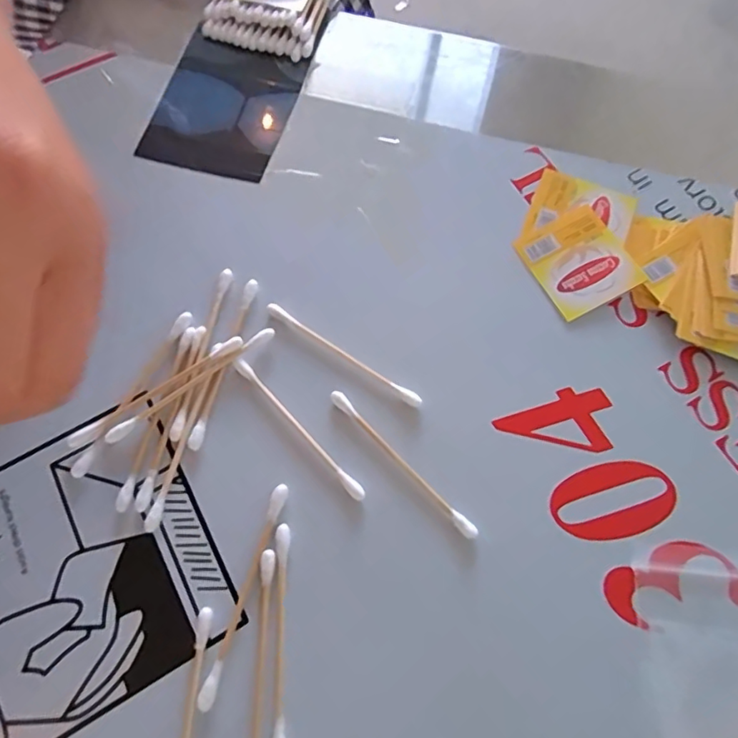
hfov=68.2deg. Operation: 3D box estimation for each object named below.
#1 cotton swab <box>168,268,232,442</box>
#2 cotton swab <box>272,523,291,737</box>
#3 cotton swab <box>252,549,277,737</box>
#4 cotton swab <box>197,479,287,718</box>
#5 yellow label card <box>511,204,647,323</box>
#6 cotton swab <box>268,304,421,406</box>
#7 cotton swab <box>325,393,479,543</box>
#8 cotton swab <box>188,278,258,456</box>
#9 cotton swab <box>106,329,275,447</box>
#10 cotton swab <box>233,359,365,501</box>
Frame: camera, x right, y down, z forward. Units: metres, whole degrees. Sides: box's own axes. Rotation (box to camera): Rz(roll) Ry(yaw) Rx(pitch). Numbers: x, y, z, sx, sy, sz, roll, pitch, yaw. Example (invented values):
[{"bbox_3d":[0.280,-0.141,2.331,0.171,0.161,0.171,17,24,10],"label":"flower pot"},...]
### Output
[{"bbox_3d":[-0.064,-0.008,0.210,0.005,0.004,0.071,11,70,3],"label":"cotton swab"},{"bbox_3d":[-0.029,0.088,0.175,0.005,0.004,0.072,-2,70,-1],"label":"cotton swab"},{"bbox_3d":[-0.034,0.095,0.173,0.005,0.004,0.071,1,70,0],"label":"cotton swab"},{"bbox_3d":[-0.041,0.073,0.181,0.005,0.004,0.071,17,70,5],"label":"cotton swab"},{"bbox_3d":[0.088,-0.046,0.229,0.040,0.004,0.043,-27,72,-10],"label":"yellow label card"},{"bbox_3d":[-0.010,-0.007,0.210,0.071,0.004,0.004,33,73,11],"label":"cotton swab"},{"bbox_3d":[0.012,0.034,0.198,0.005,0.004,0.072,-42,76,-14],"label":"cotton swab"},{"bbox_3d":[-0.056,-0.004,0.209,0.004,0.004,0.071,13,70,4],"label":"cotton swab"},{"bbox_3d":[-0.066,0.005,0.205,0.071,0.005,0.005,-36,74,-13],"label":"cotton swab"},{"bbox_3d":[-0.026,0.022,0.202,0.004,0.004,0.070,-41,75,-14],"label":"cotton swab"}]

